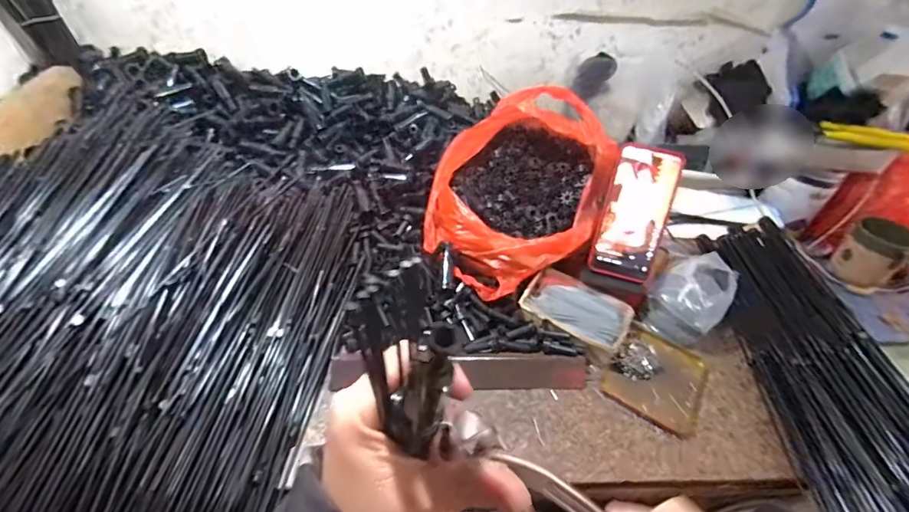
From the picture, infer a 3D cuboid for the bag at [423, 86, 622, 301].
[{"bbox_3d":[0.089,-0.093,0.609,0.237,0.157,0.207,-22,51,-26],"label":"bag"}]

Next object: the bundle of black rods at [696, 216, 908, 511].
[{"bbox_3d":[0.450,0.151,0.522,0.180,0.038,0.535,4,45,-3],"label":"bundle of black rods"}]

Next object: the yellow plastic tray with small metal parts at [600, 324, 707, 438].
[{"bbox_3d":[0.242,0.140,0.542,0.103,0.016,0.121,29,49,21],"label":"yellow plastic tray with small metal parts"}]

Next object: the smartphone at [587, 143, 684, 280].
[{"bbox_3d":[0.226,-0.054,0.569,0.079,0.161,0.012,15,9,8],"label":"smartphone"}]

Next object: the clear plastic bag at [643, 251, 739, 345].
[{"bbox_3d":[0.315,0.050,0.592,0.126,0.077,0.077,-28,54,-30],"label":"clear plastic bag"}]

